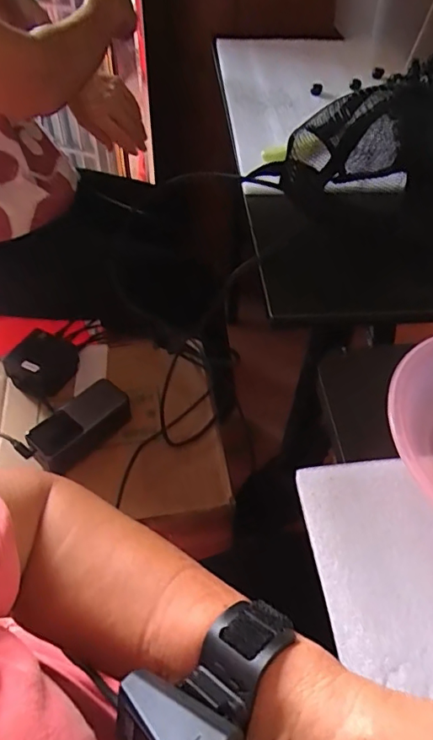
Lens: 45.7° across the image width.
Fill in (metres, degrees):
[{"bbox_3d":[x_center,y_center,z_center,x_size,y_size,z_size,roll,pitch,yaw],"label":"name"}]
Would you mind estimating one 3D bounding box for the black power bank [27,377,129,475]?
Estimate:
[{"bbox_3d":[-0.176,0.073,0.665,0.059,0.046,0.133,33,57,25],"label":"black power bank"}]

